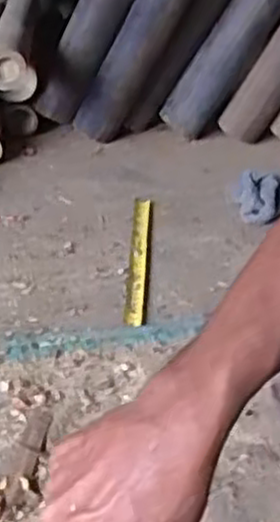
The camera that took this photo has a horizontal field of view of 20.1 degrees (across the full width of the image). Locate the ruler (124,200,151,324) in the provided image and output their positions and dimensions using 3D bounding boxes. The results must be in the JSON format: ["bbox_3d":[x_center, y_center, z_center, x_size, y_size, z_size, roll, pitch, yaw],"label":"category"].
[{"bbox_3d":[-0.001,-0.006,1.019,0.024,0.008,0.291,5,32,0],"label":"ruler"}]

